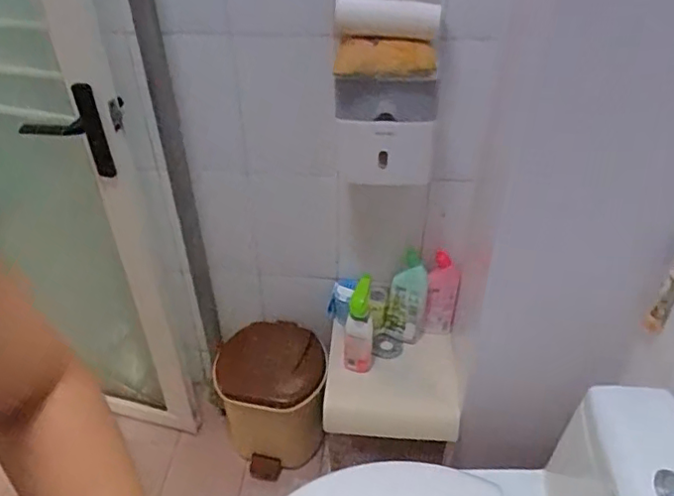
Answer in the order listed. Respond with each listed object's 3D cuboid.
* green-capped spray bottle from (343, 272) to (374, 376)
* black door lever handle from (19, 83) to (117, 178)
[{"bbox_3d":[0.049,0.201,1.316,0.068,0.276,0.079,-3,37,-2],"label":"green-capped spray bottle"},{"bbox_3d":[-0.472,-0.190,0.999,0.131,0.179,0.034,-23,40,-30],"label":"black door lever handle"}]

